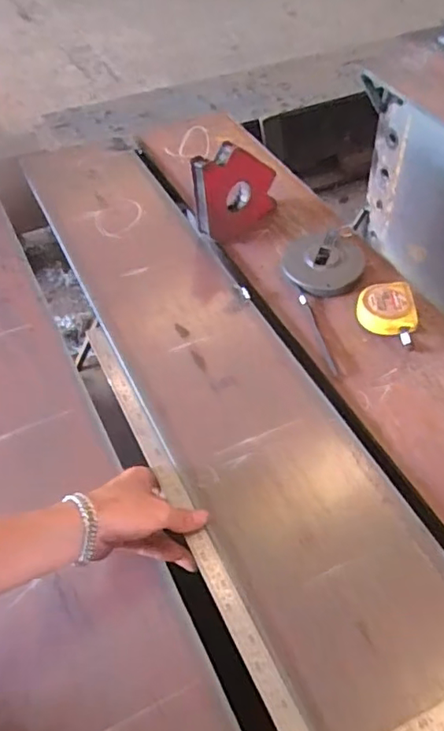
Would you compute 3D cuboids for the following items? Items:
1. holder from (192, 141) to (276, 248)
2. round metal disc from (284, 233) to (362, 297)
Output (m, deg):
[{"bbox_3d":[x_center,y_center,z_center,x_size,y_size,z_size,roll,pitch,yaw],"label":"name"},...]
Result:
[{"bbox_3d":[0.020,-0.239,0.800,0.123,0.141,0.021,-28,51,-14],"label":"holder"},{"bbox_3d":[0.136,-0.140,0.772,0.102,0.022,0.118,12,60,5],"label":"round metal disc"}]

